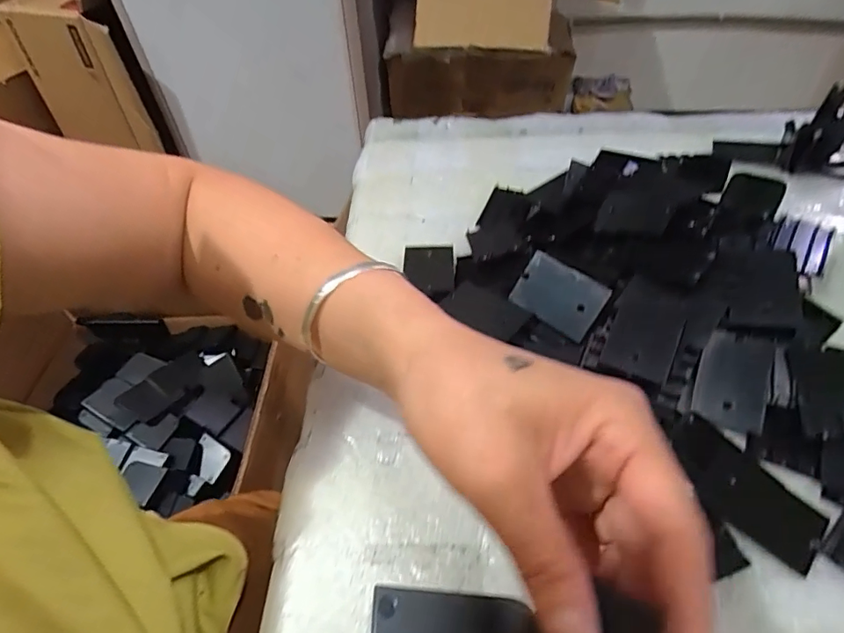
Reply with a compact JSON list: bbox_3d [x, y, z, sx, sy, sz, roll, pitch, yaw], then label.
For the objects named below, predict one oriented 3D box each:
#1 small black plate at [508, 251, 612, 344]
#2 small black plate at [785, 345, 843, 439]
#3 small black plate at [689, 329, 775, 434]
[{"bbox_3d":[0.085,-0.013,0.327,0.054,0.004,0.037,36,103,27],"label":"small black plate"},{"bbox_3d":[0.223,0.042,0.281,0.036,0.005,0.052,-1,64,8],"label":"small black plate"},{"bbox_3d":[0.174,0.036,0.291,0.036,0.004,0.055,16,69,16],"label":"small black plate"}]

